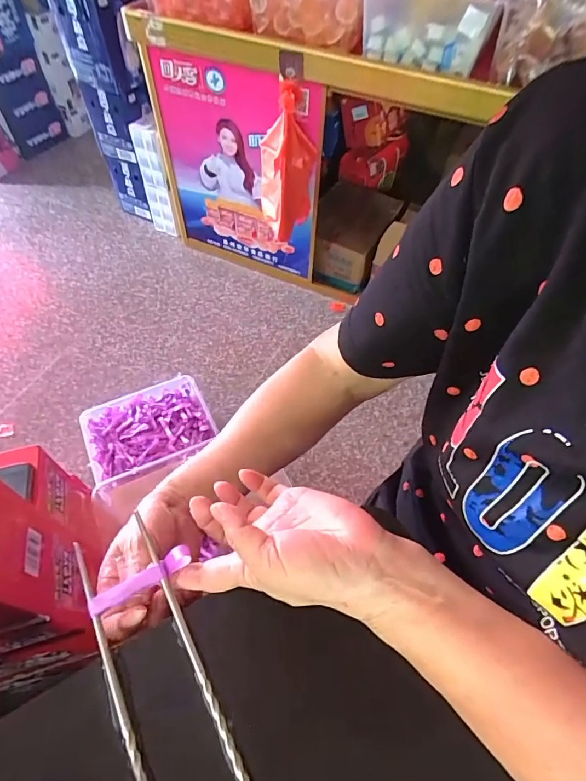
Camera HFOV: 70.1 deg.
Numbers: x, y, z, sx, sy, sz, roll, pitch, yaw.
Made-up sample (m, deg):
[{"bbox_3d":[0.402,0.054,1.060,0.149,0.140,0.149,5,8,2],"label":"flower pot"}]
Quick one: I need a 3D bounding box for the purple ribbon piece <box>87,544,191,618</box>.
[{"bbox_3d":[-0.105,0.130,0.287,0.071,0.008,0.012,-26,58,-16],"label":"purple ribbon piece"}]

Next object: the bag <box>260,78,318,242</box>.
[{"bbox_3d":[-0.014,-0.631,1.205,0.159,0.374,0.151,0,55,-2],"label":"bag"}]

